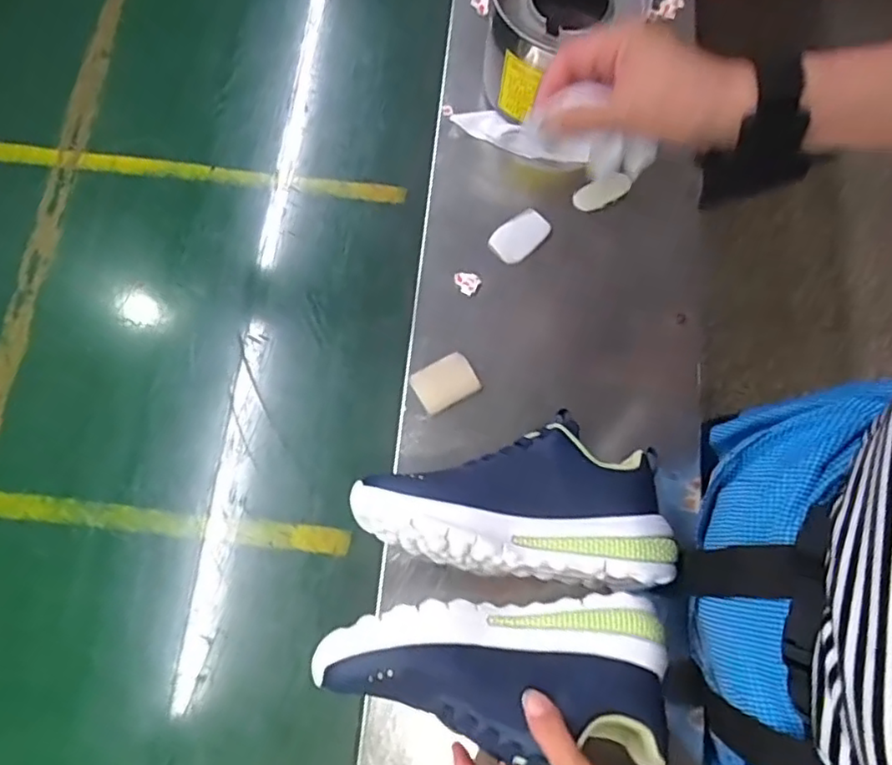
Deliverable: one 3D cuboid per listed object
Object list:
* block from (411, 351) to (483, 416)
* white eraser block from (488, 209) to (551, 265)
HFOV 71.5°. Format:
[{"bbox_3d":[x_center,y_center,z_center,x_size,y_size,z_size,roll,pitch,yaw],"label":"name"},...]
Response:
[{"bbox_3d":[0.000,0.001,0.562,0.055,0.015,0.041,-27,77,-8],"label":"block"},{"bbox_3d":[0.072,-0.143,0.604,0.057,0.012,0.036,-39,79,-11],"label":"white eraser block"}]

